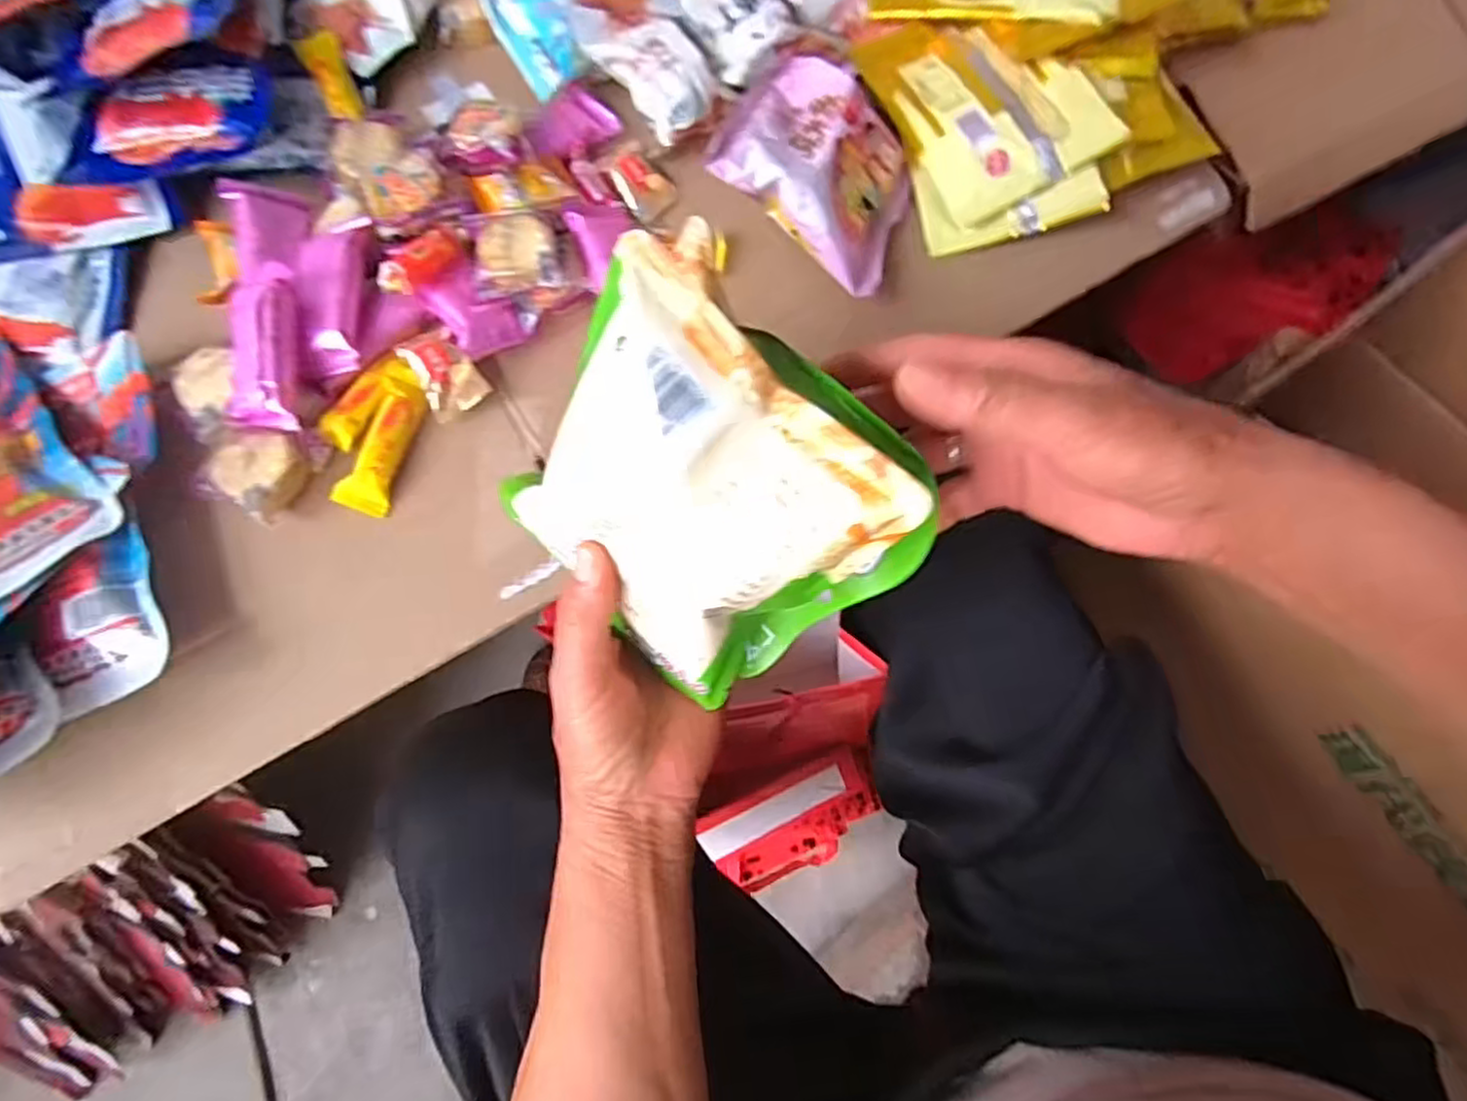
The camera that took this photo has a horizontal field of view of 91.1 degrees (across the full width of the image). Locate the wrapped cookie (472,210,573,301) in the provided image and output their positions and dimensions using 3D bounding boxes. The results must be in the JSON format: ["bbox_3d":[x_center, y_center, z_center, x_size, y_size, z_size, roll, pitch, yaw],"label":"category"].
[{"bbox_3d":[-0.119,-0.167,0.397,0.045,0.013,0.045,-3,69,0],"label":"wrapped cookie"}]

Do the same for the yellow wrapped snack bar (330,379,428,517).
[{"bbox_3d":[-0.187,-0.055,0.388,0.024,0.016,0.073,13,70,6],"label":"yellow wrapped snack bar"}]

